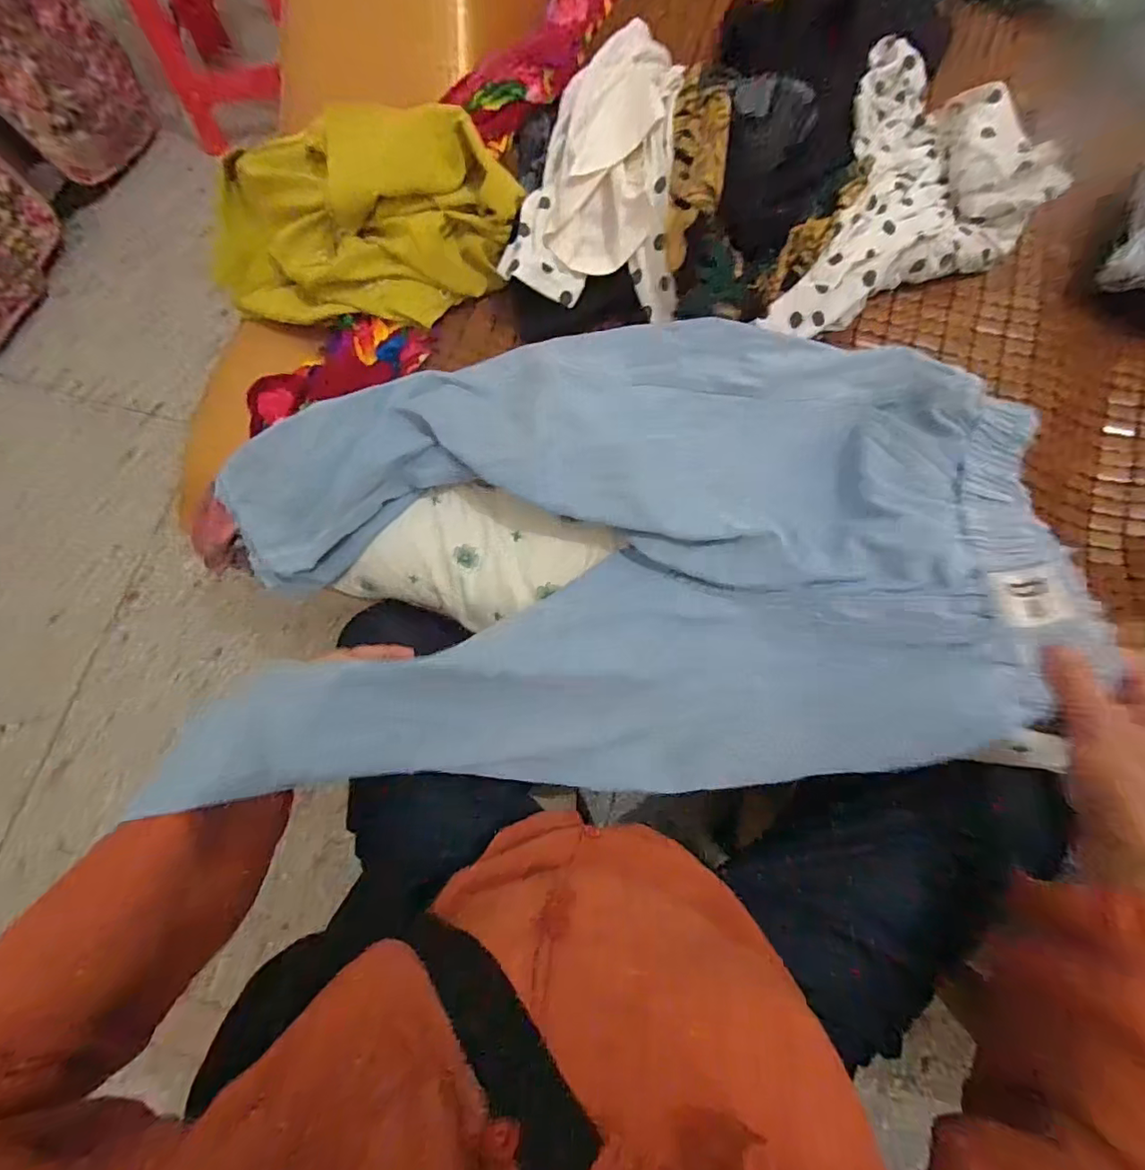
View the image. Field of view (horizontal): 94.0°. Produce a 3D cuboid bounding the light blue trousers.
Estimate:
[{"bbox_3d":[0.003,-0.032,0.472,0.713,0.144,0.396,-4,75,0],"label":"light blue trousers"}]

